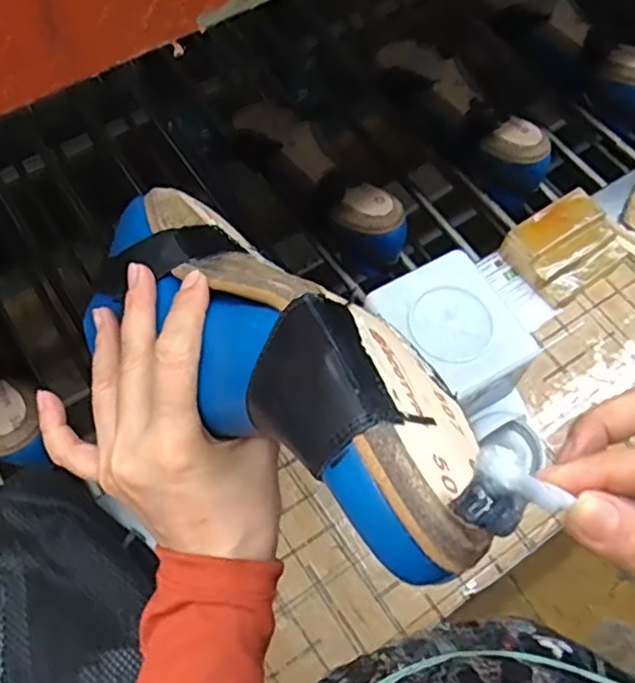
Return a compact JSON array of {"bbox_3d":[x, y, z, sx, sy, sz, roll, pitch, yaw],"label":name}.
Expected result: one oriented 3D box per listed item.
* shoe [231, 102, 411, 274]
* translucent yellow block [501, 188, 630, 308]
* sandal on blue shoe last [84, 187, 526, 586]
[{"bbox_3d":[-0.007,-0.174,0.717,0.086,0.069,0.251,-35,70,-16],"label":"shoe"},{"bbox_3d":[0.240,-0.091,0.637,0.103,0.043,0.082,-34,69,-16],"label":"translucent yellow block"},{"bbox_3d":[-0.019,-0.007,0.273,0.081,0.059,0.243,-33,46,-15],"label":"sandal on blue shoe last"}]

